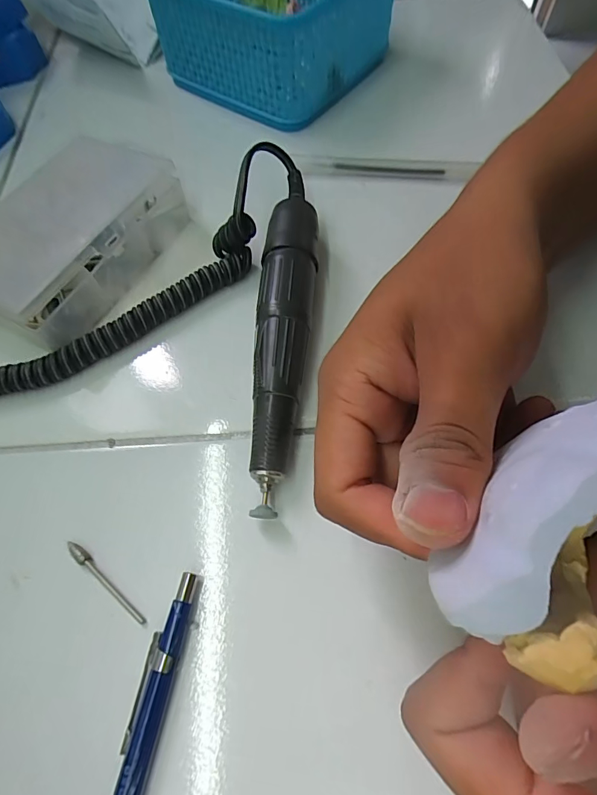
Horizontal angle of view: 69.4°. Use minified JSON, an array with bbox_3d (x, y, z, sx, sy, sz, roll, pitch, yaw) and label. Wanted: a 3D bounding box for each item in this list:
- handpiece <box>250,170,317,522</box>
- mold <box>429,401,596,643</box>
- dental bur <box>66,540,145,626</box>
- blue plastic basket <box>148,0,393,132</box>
[{"bbox_3d":[-0.007,-0.035,0.205,0.025,0.029,0.176,3,63,4],"label":"handpiece"},{"bbox_3d":[0.054,0.023,0.094,0.023,0.027,0.062,43,89,21],"label":"mold"},{"bbox_3d":[-0.077,0.073,0.170,0.045,0.005,0.005,38,71,19],"label":"dental bur"},{"bbox_3d":[-0.017,-0.265,0.298,0.128,0.064,0.126,33,69,17],"label":"blue plastic basket"}]

